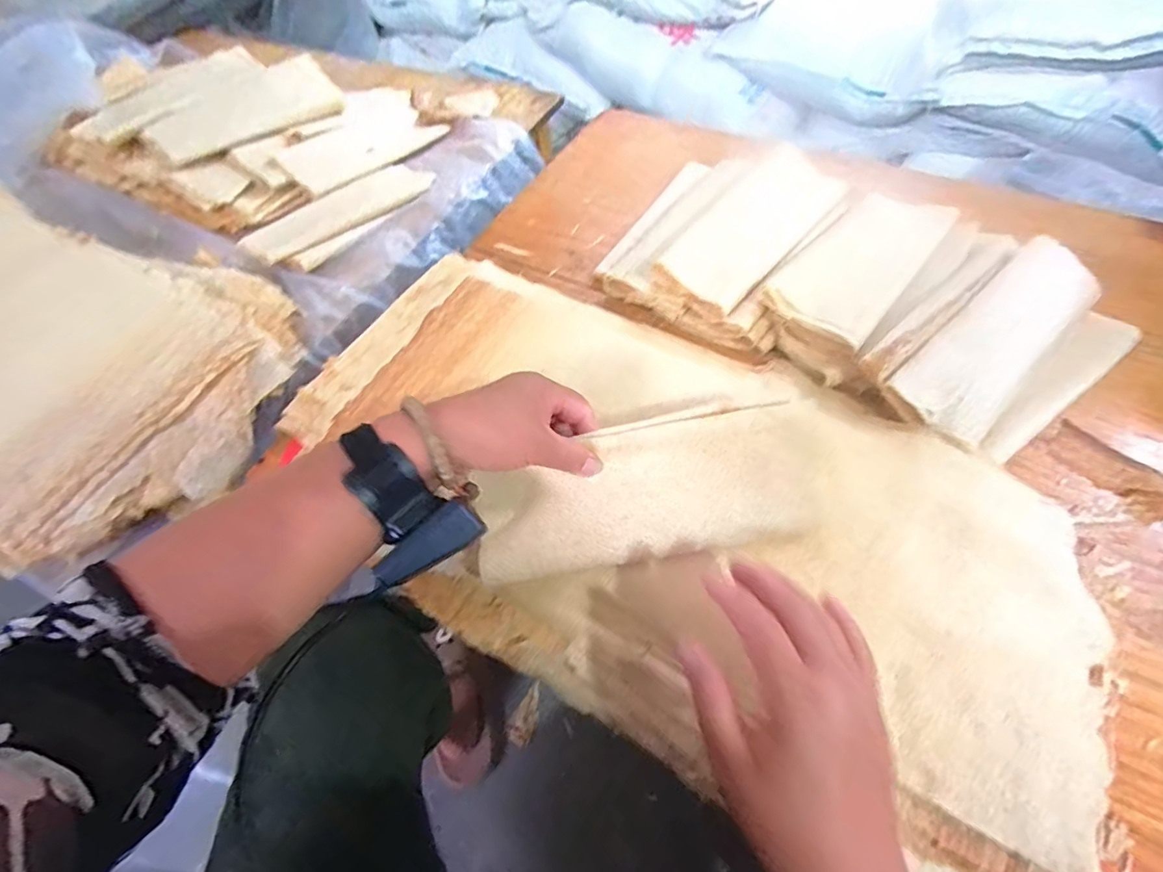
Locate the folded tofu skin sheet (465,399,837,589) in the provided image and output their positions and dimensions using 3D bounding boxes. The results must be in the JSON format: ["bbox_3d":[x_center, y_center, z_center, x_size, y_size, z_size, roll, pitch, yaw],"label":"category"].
[{"bbox_3d":[0.058,0.041,0.397,0.269,0.016,0.106,-10,88,2],"label":"folded tofu skin sheet"}]

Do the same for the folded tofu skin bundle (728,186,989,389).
[{"bbox_3d":[0.306,-0.177,0.563,0.138,0.042,0.303,36,66,24],"label":"folded tofu skin bundle"}]

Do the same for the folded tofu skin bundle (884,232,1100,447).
[{"bbox_3d":[0.400,-0.094,0.495,0.273,0.042,0.084,-38,63,-19],"label":"folded tofu skin bundle"}]

